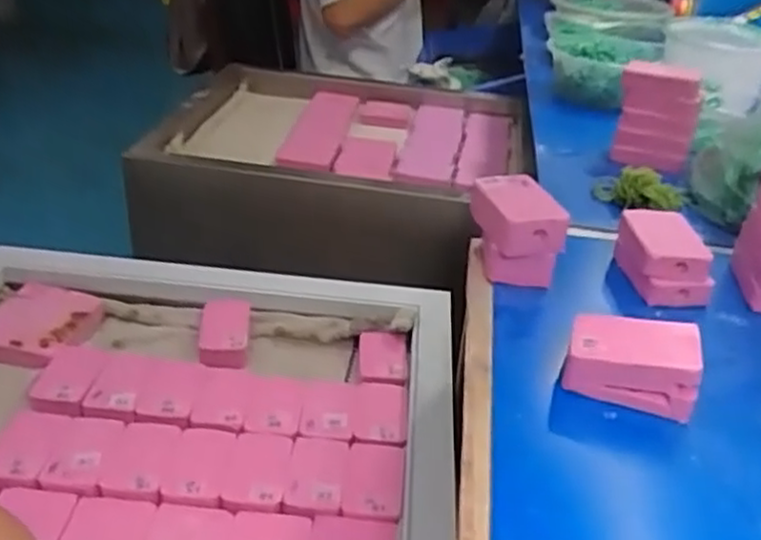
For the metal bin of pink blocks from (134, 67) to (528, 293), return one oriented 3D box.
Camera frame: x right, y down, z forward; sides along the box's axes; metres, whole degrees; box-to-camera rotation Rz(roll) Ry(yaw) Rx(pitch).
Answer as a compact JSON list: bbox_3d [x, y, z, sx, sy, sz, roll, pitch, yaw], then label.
[{"bbox_3d":[-0.056,-0.154,1.073,0.455,0.128,0.406,10,31,10],"label":"metal bin of pink blocks"}]

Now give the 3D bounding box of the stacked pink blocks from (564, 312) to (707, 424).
[{"bbox_3d":[0.144,0.052,0.433,0.070,0.041,0.047,10,31,10],"label":"stacked pink blocks"}]

